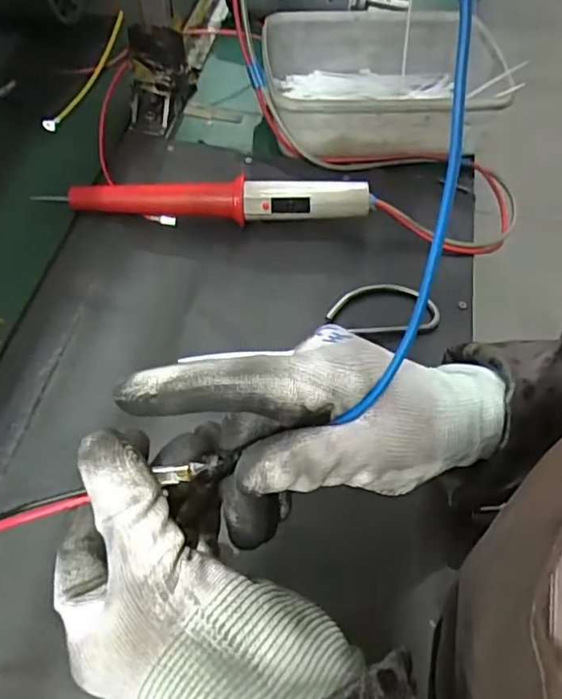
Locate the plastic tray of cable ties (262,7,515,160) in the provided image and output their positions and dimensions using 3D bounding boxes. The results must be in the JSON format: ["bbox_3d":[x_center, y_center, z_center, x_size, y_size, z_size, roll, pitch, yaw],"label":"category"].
[{"bbox_3d":[0.097,-0.260,0.578,0.220,0.066,0.160,-3,56,-5],"label":"plastic tray of cable ties"}]

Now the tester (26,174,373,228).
[{"bbox_3d":[-0.061,-0.123,0.497,0.269,0.040,0.025,3,55,-2],"label":"tester"}]

